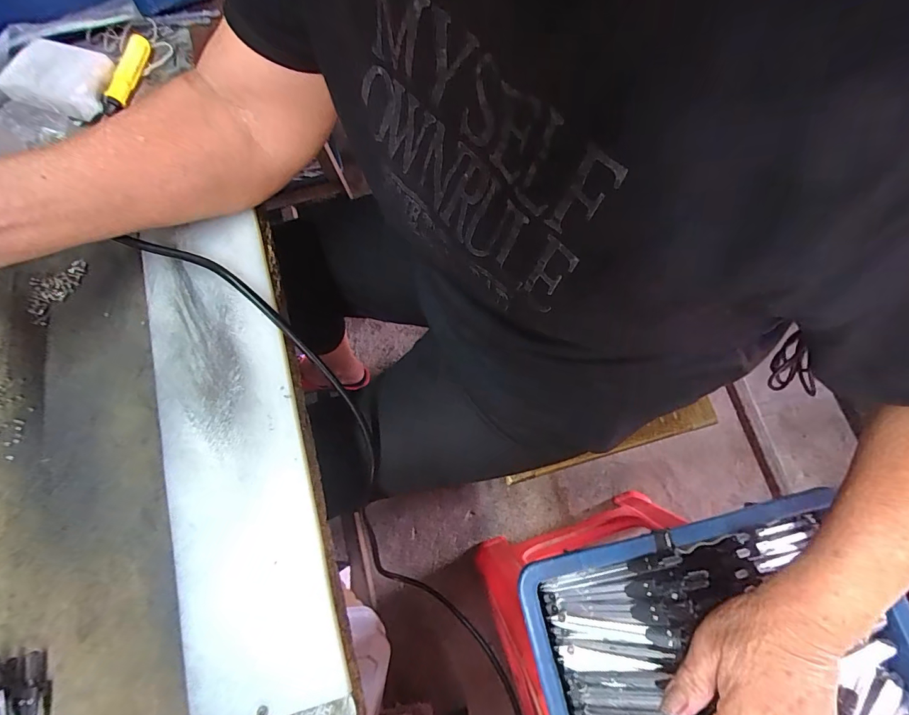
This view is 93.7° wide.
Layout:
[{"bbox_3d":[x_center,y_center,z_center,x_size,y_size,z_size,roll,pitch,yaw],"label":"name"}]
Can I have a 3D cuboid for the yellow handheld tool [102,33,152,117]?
[{"bbox_3d":[-0.296,-0.258,0.386,0.015,0.012,0.078,12,74,7],"label":"yellow handheld tool"}]

